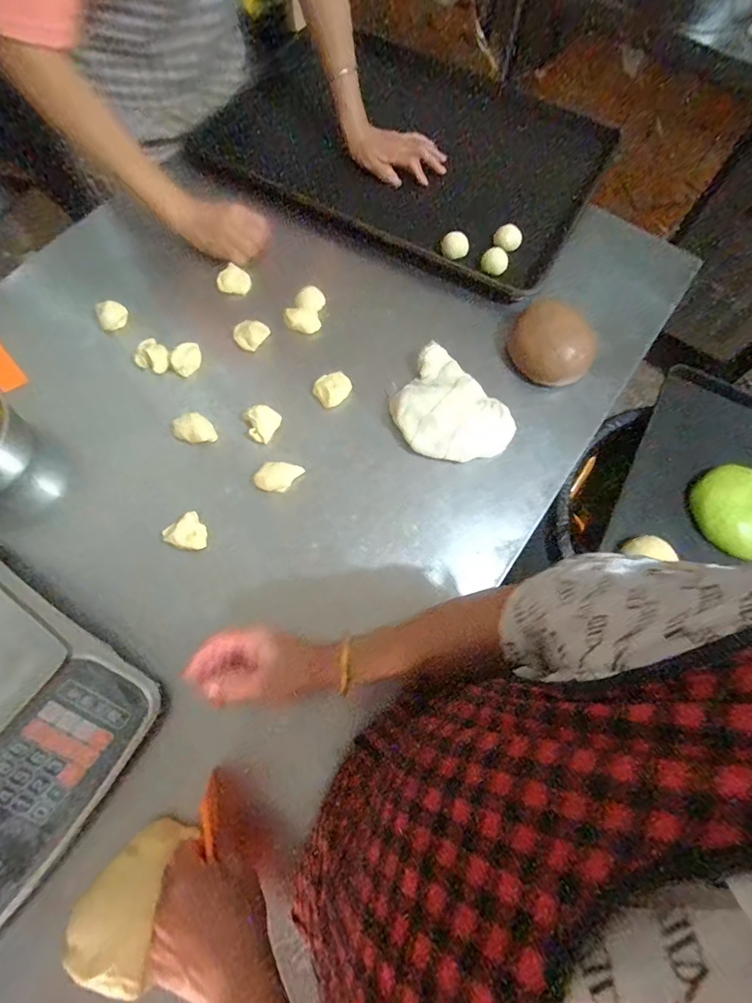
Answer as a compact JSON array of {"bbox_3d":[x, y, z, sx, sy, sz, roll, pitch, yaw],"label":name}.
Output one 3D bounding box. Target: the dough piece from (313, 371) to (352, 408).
[{"bbox_3d":[-0.056,-0.147,0.619,0.048,0.018,0.035,-31,73,-12],"label":"dough piece"}]

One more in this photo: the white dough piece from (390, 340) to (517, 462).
[{"bbox_3d":[0.085,-0.114,0.605,0.124,0.033,0.163,-34,74,-13],"label":"white dough piece"}]

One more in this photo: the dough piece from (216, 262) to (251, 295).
[{"bbox_3d":[-0.205,-0.318,0.691,0.046,0.020,0.035,-2,69,-3],"label":"dough piece"}]

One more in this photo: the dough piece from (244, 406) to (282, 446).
[{"bbox_3d":[-0.145,-0.100,0.602,0.042,0.018,0.045,27,71,8],"label":"dough piece"}]

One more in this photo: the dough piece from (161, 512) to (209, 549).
[{"bbox_3d":[-0.216,0.038,0.552,0.042,0.021,0.038,-37,75,-14],"label":"dough piece"}]

